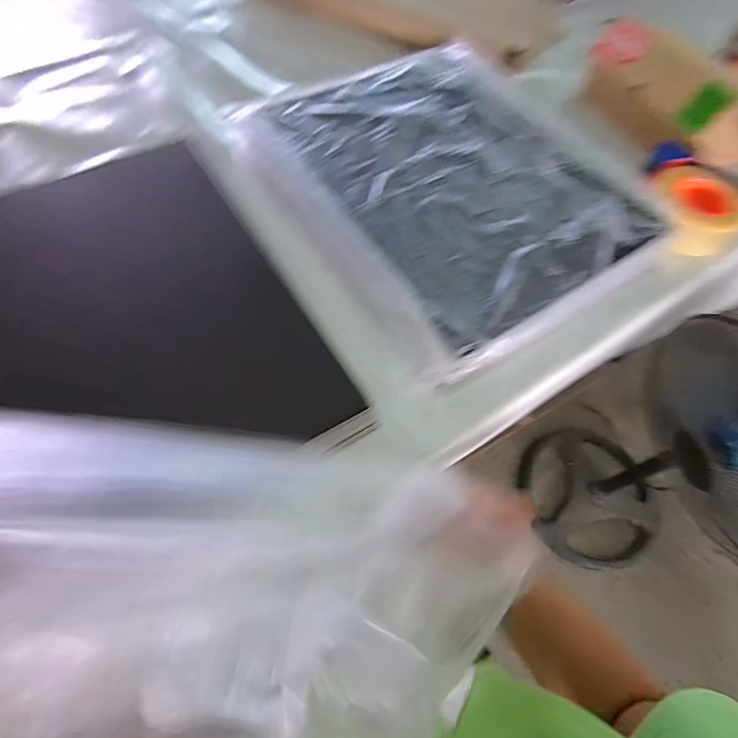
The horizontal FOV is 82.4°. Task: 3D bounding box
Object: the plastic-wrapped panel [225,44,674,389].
[{"bbox_3d":[0.100,-0.278,0.593,0.434,0.048,0.529,-31,66,-16],"label":"plastic-wrapped panel"}]

